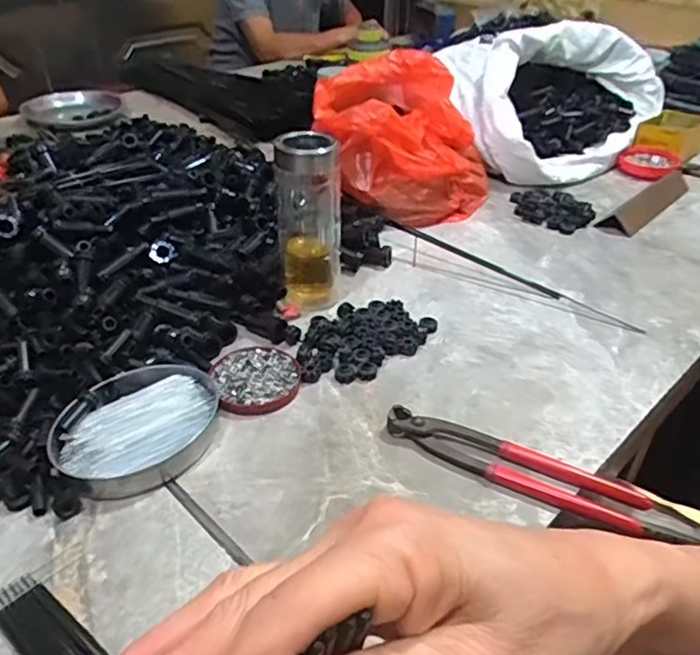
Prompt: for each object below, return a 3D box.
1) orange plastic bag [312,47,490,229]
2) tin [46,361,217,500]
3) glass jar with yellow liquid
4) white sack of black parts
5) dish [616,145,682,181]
[{"bbox_3d":[0.077,-0.276,0.886,0.251,0.150,0.257,4,36,4],"label":"orange plastic bag"},{"bbox_3d":[-0.169,0.078,0.507,0.104,0.022,0.136,17,39,21],"label":"tin"},{"bbox_3d":[-0.041,-0.114,0.639,0.065,0.164,0.053,-2,36,-4],"label":"glass jar with yellow liquid"},{"bbox_3d":[0.305,-0.376,1.011,0.366,0.179,0.309,16,38,20],"label":"white sack of black parts"},{"bbox_3d":[0.479,-0.262,0.998,0.086,0.040,0.083,1,36,-1],"label":"dish"}]

